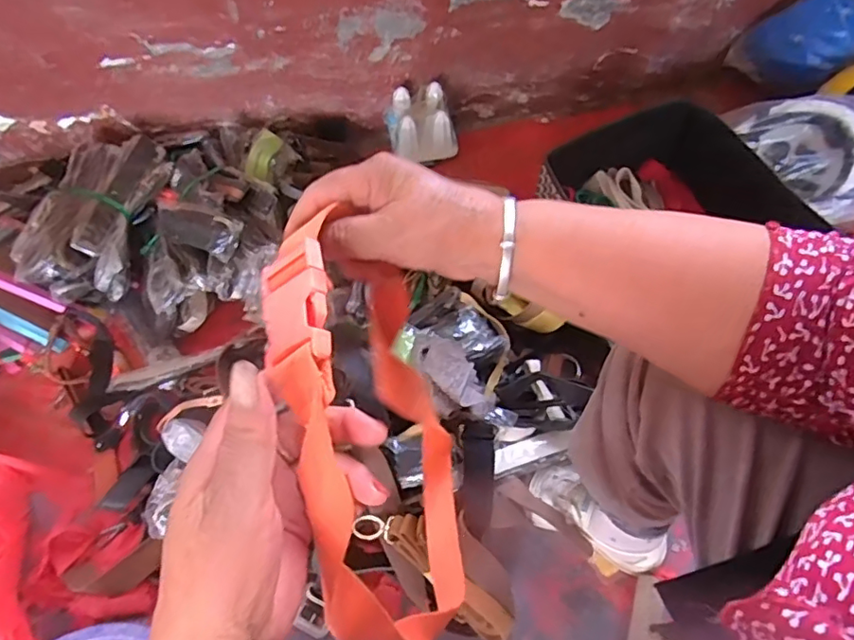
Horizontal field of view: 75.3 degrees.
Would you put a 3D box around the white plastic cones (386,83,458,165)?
[{"bbox_3d":[-0.009,-0.368,1.038,0.117,0.098,0.101,-14,60,-7],"label":"white plastic cones"}]

